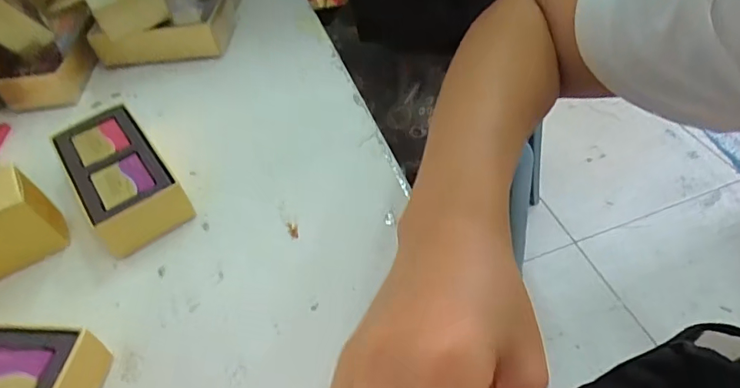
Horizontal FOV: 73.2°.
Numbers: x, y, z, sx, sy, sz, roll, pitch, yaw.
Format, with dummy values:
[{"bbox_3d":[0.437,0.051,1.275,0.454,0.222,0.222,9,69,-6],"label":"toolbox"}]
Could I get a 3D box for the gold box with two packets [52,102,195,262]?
[{"bbox_3d":[-0.169,-0.013,0.336,0.053,0.031,0.117,-33,52,-19],"label":"gold box with two packets"}]

